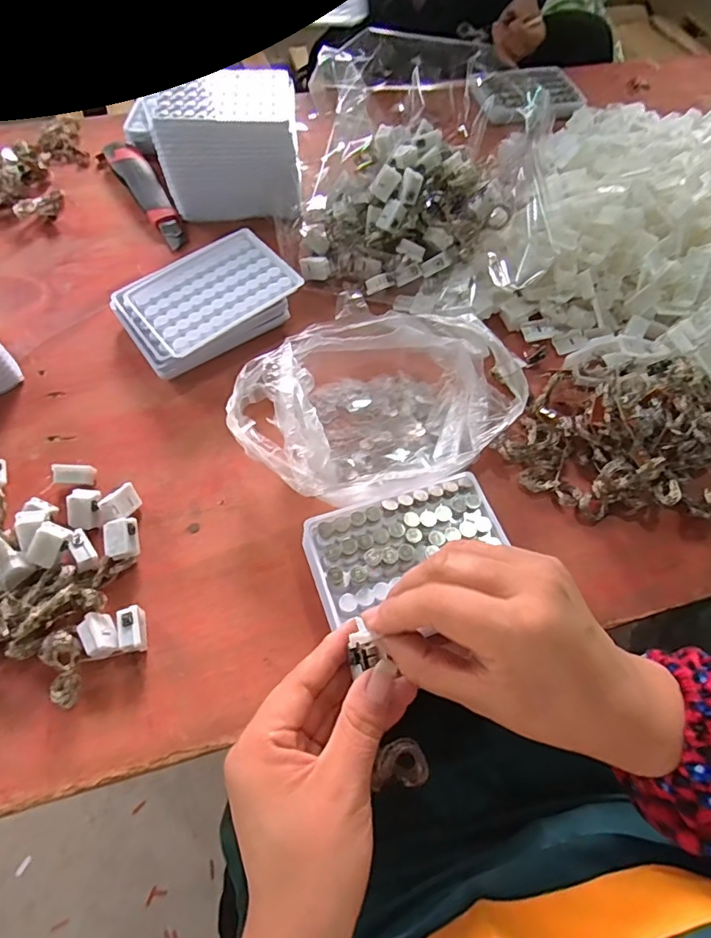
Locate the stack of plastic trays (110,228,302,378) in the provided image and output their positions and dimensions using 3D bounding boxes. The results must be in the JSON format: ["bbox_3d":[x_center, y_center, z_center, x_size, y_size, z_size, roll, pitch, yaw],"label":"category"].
[{"bbox_3d":[-0.126,-0.142,0.455,0.143,0.042,0.113,-34,67,-19],"label":"stack of plastic trays"}]

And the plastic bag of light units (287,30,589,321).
[{"bbox_3d":[0.055,-0.266,0.465,0.243,0.150,0.194,4,61,0],"label":"plastic bag of light units"}]

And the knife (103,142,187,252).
[{"bbox_3d":[-0.219,-0.293,0.543,0.034,0.016,0.170,-28,66,-16],"label":"knife"}]

